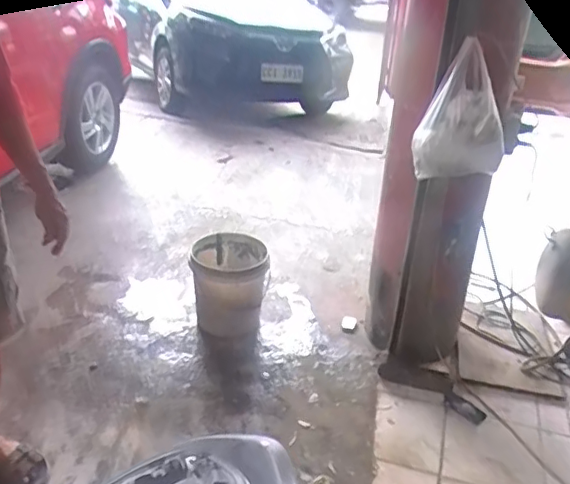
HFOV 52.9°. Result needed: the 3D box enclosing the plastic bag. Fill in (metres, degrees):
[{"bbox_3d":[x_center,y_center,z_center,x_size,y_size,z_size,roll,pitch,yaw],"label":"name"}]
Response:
[{"bbox_3d":[0.543,-0.377,1.737,0.250,0.400,0.165,12,29,17],"label":"plastic bag"}]

